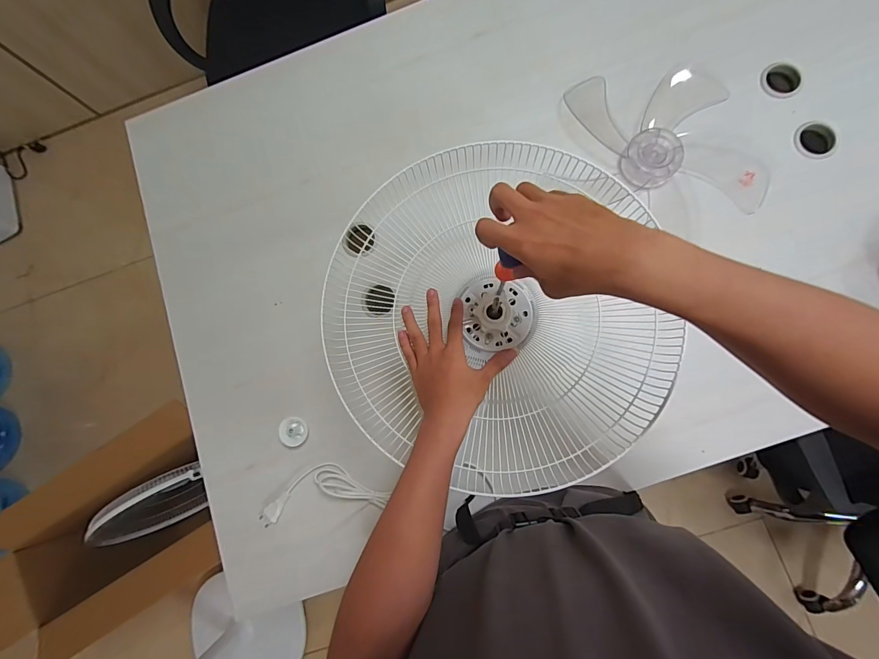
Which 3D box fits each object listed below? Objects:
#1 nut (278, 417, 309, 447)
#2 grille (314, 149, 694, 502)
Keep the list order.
[{"bbox_3d":[-0.253,0.177,0.684,0.044,0.023,0.048,-6,82,4],"label":"nut"},{"bbox_3d":[0.080,-0.039,0.523,0.428,0.062,0.448,-1,83,5],"label":"grille"}]

